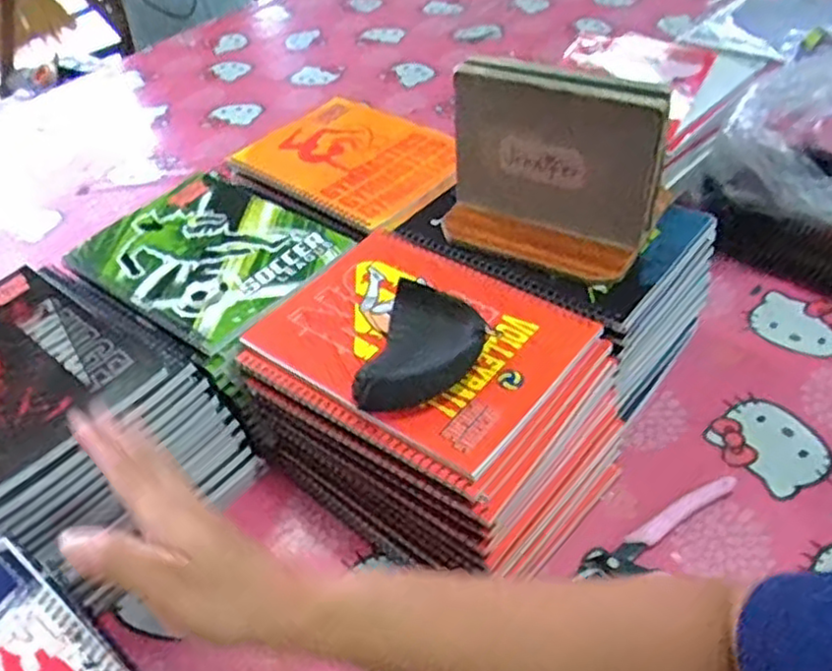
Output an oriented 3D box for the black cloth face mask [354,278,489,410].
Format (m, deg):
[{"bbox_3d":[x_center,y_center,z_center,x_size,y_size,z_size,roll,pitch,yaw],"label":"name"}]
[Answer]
[{"bbox_3d":[0.006,0.011,0.446,0.064,0.024,0.093,9,46,17],"label":"black cloth face mask"}]

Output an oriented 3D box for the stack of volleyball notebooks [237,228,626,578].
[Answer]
[{"bbox_3d":[0.011,0.047,0.504,0.230,0.127,0.172,28,54,32],"label":"stack of volleyball notebooks"}]

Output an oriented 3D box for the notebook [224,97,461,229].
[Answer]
[{"bbox_3d":[-0.061,-0.164,0.654,0.222,0.011,0.152,31,55,33],"label":"notebook"}]

